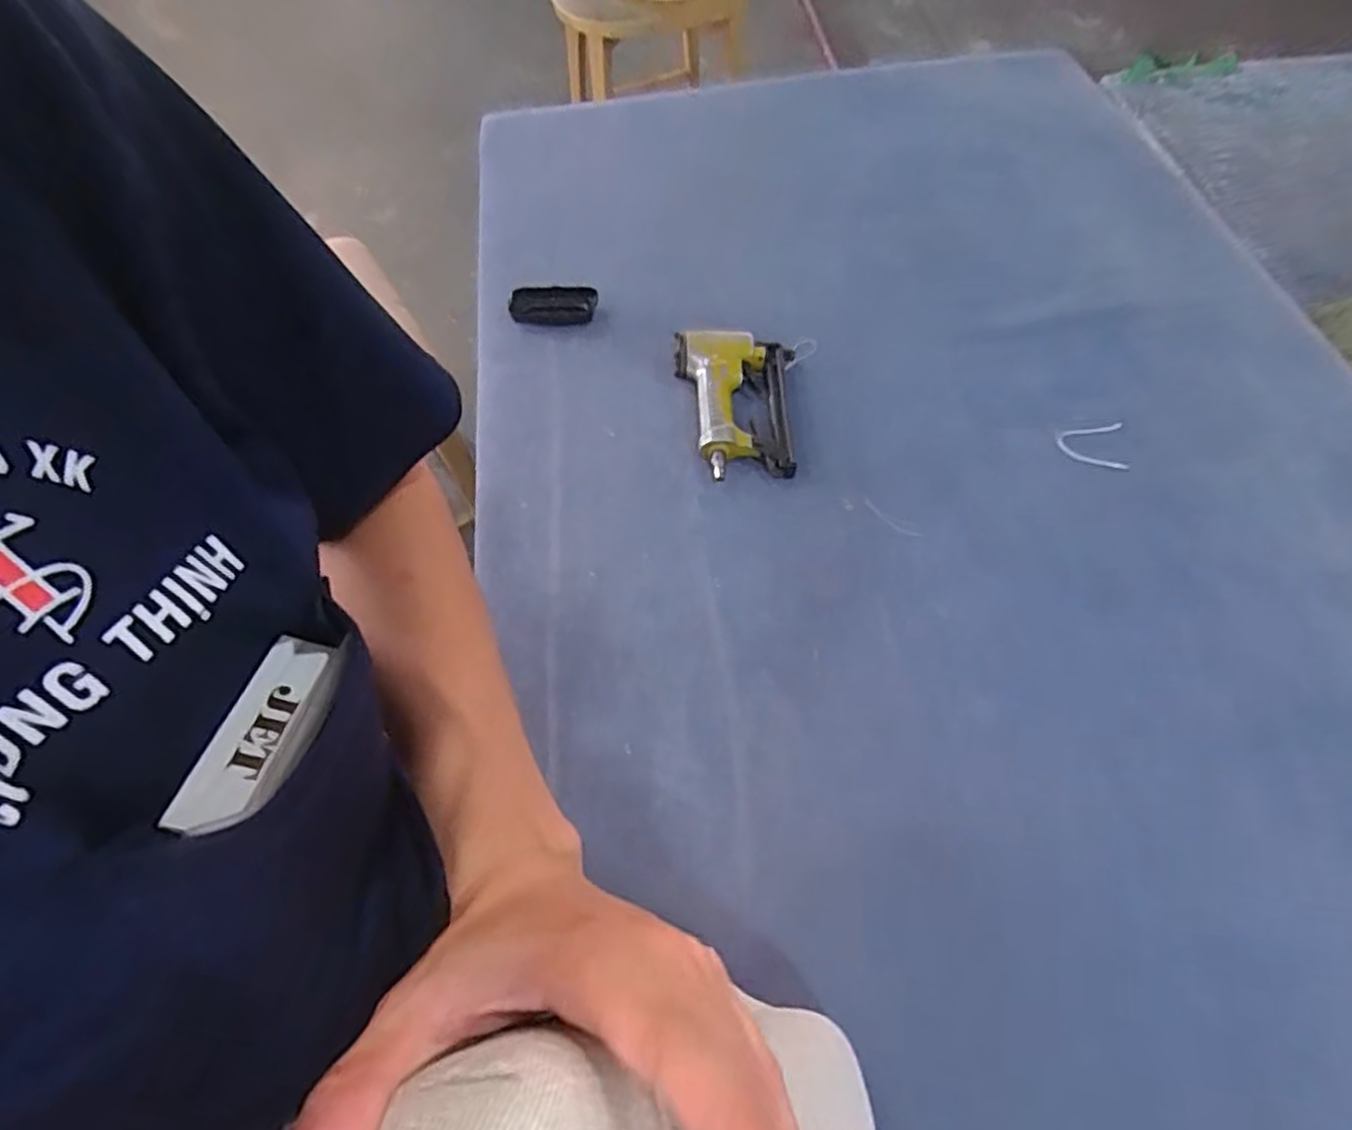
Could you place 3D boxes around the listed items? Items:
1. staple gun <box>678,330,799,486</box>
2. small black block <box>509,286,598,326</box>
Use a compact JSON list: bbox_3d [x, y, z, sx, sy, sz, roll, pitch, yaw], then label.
[{"bbox_3d":[0.071,-0.177,0.784,0.135,0.036,0.194,-2,57,-3],"label":"staple gun"},{"bbox_3d":[-0.150,-0.318,0.875,0.105,0.024,0.043,0,57,-1],"label":"small black block"}]

